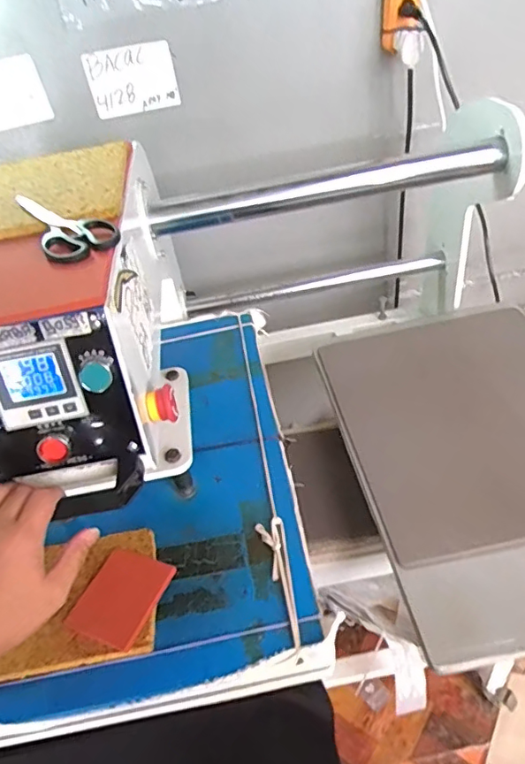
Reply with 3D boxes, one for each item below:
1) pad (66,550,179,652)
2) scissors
[{"bbox_3d":[-0.150,0.226,0.548,0.081,0.008,0.091,9,46,25],"label":"pad"},{"bbox_3d":[-0.198,-0.162,0.530,0.070,0.016,0.148,-25,43,-18],"label":"scissors"}]

